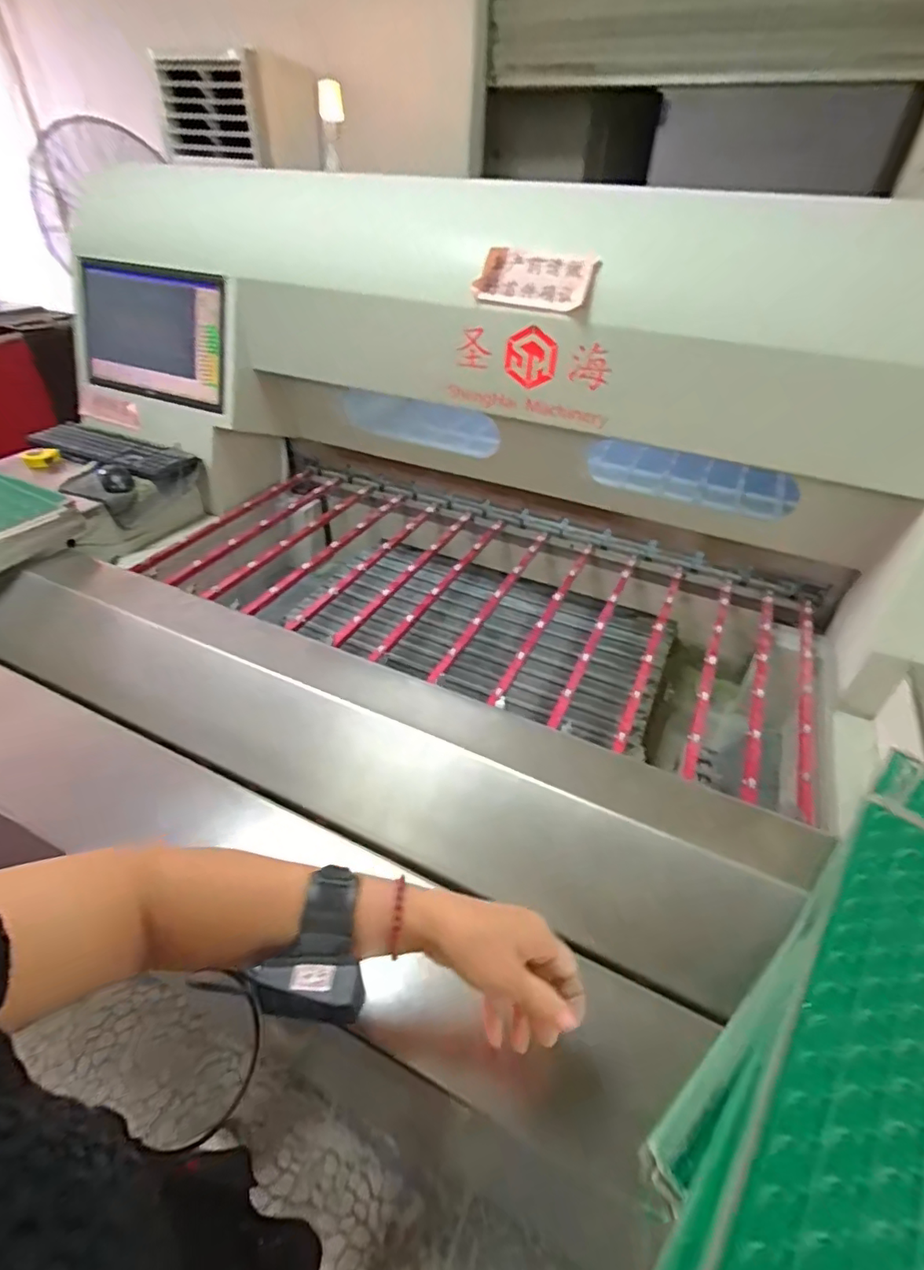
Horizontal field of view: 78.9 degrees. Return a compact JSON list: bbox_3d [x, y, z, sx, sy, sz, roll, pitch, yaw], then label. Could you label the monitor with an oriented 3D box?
[{"bbox_3d":[-0.684,-0.659,1.229,0.422,0.255,0.035,18,30,16],"label":"monitor"}]

